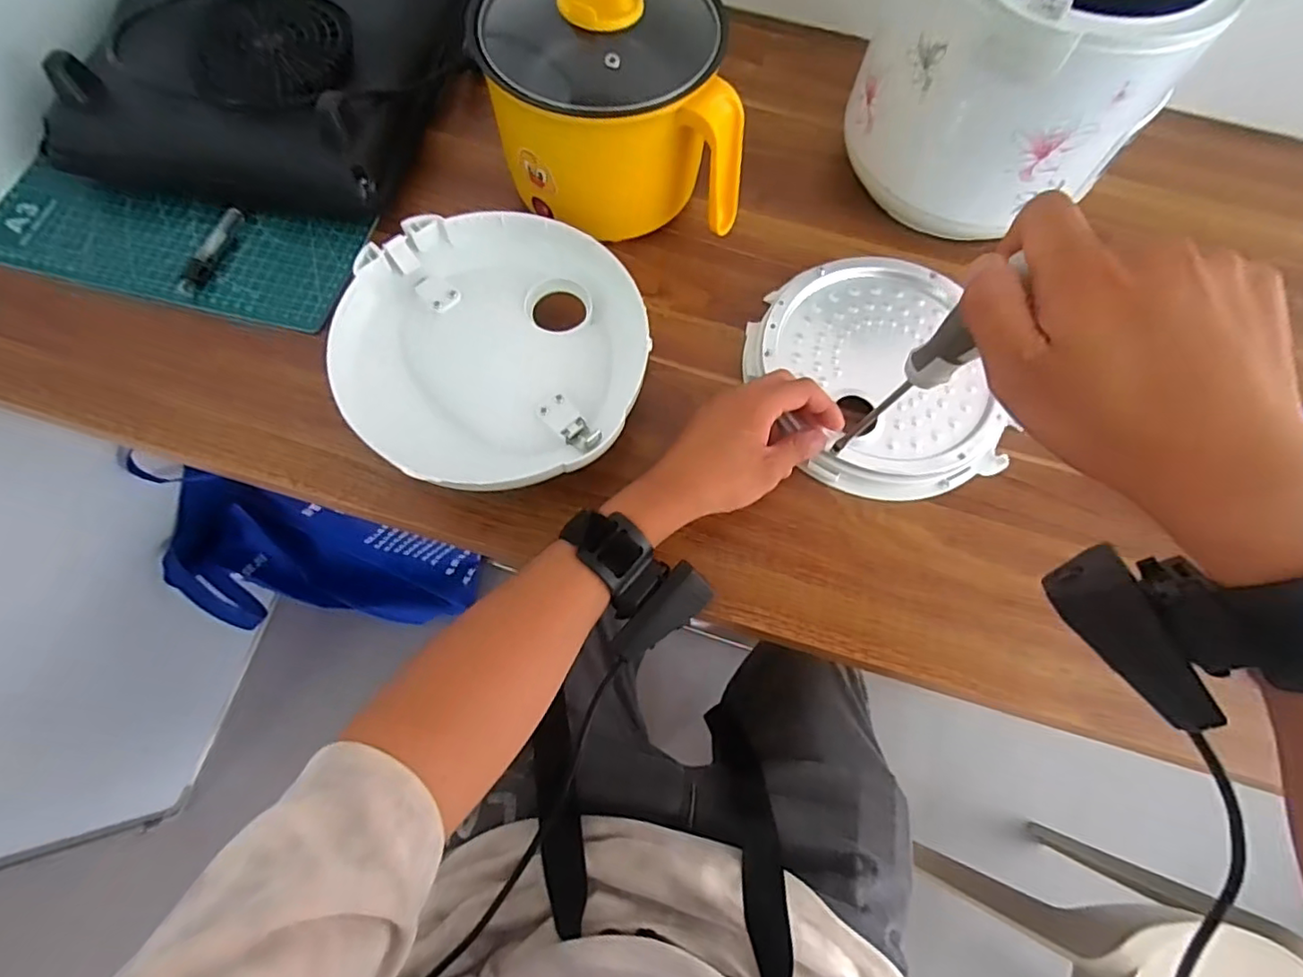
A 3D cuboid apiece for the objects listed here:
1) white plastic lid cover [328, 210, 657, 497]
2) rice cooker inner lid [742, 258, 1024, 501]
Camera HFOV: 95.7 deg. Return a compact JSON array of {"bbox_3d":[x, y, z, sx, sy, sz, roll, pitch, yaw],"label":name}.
[{"bbox_3d":[-0.109,-0.090,0.421,0.207,0.055,0.206,-4,69,-3],"label":"white plastic lid cover"},{"bbox_3d":[0.164,-0.086,0.441,0.169,0.022,0.187,-8,69,-5],"label":"rice cooker inner lid"}]

